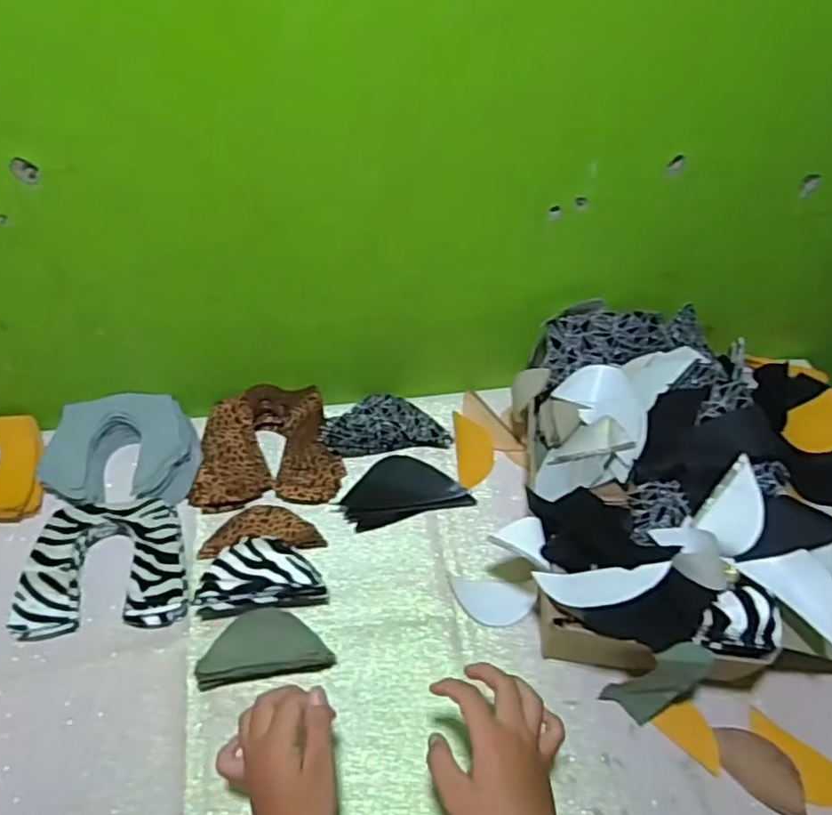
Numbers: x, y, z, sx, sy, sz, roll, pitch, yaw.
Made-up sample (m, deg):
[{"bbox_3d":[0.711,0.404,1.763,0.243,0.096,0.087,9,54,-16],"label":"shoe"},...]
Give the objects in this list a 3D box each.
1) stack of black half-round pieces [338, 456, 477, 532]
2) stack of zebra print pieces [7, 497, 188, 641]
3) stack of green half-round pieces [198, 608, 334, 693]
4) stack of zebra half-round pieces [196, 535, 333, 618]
[{"bbox_3d":[-0.017,0.089,0.766,0.140,0.018,0.086,-12,54,-12],"label":"stack of black half-round pieces"},{"bbox_3d":[-0.314,0.159,0.687,0.154,0.034,0.142,-5,53,-7],"label":"stack of zebra print pieces"},{"bbox_3d":[-0.141,0.226,0.630,0.117,0.049,0.056,-7,53,-8],"label":"stack of green half-round pieces"},{"bbox_3d":[-0.152,0.168,0.665,0.124,0.061,0.065,-2,53,-5],"label":"stack of zebra half-round pieces"}]

